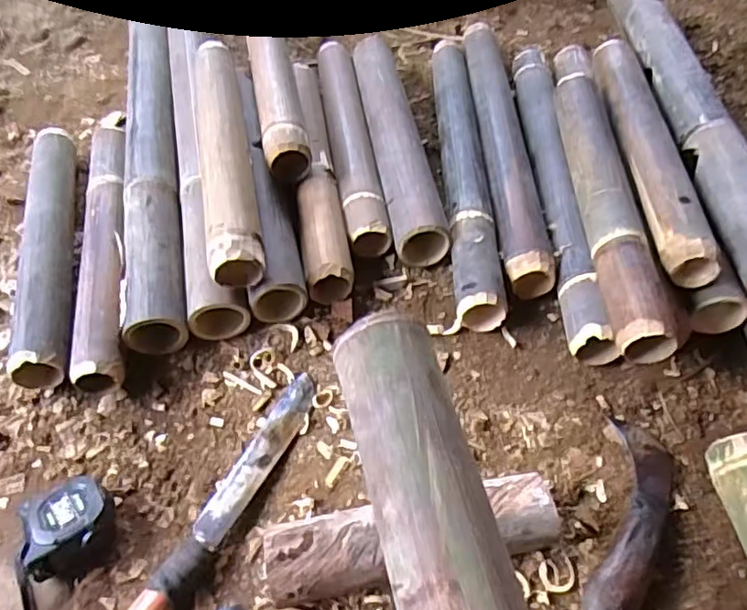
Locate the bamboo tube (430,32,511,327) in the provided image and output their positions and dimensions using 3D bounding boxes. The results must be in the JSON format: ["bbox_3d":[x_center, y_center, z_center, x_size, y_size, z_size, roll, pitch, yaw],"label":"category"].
[{"bbox_3d":[0.129,-0.224,0.904,0.065,0.062,0.601,-2,53,1],"label":"bamboo tube"}]

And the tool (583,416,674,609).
[{"bbox_3d":[0.258,0.209,0.599,0.065,0.039,0.218,18,57,15],"label":"tool"}]

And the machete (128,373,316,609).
[{"bbox_3d":[-0.157,0.207,0.620,0.039,0.033,0.343,22,58,17],"label":"machete"}]

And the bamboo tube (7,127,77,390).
[{"bbox_3d":[-0.445,-0.095,0.838,0.063,0.064,0.466,-14,55,-7],"label":"bamboo tube"}]

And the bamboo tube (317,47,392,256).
[{"bbox_3d":[-0.038,-0.266,0.946,0.062,0.053,0.491,-8,54,-4],"label":"bamboo tube"}]

